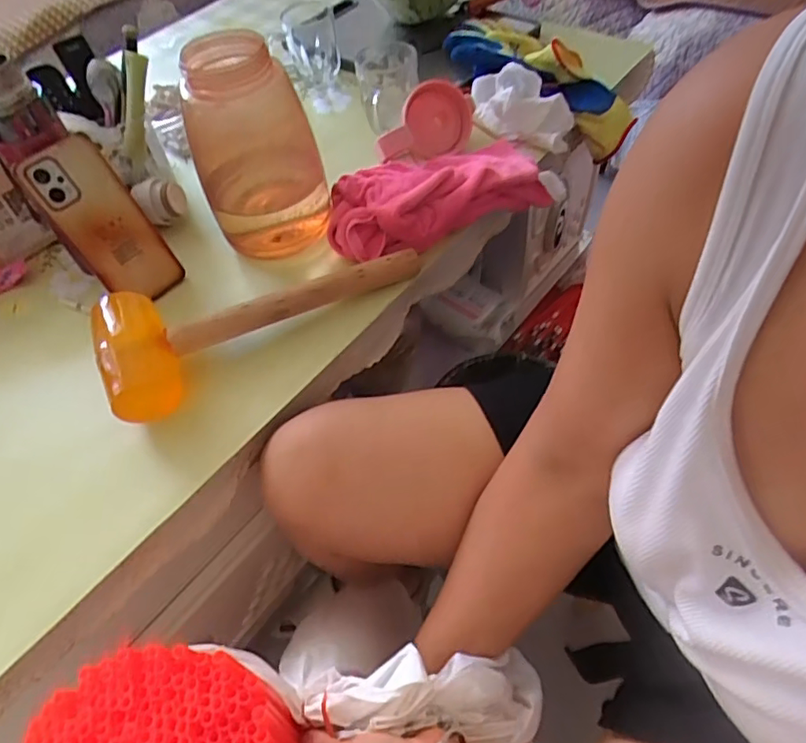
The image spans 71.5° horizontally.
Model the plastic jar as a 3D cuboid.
[{"bbox_3d":[-0.151,-0.223,0.571,0.120,0.192,0.115,-2,55,3],"label":"plastic jar"}]

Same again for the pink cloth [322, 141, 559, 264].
[{"bbox_3d":[0.038,-0.205,0.630,0.263,0.066,0.125,-26,57,-13],"label":"pink cloth"}]

